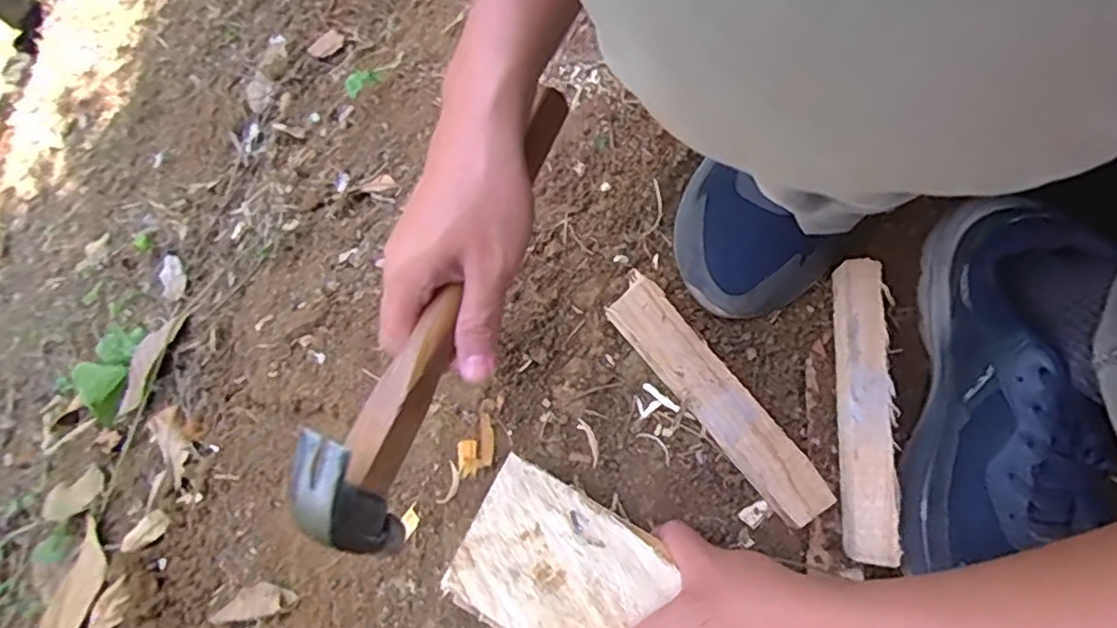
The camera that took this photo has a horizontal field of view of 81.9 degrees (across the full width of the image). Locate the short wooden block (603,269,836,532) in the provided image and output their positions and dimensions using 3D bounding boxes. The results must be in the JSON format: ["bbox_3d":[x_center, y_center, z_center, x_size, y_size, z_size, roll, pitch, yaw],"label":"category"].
[{"bbox_3d":[0.105,0.058,0.443,0.040,0.031,0.190,-37,76,-13],"label":"short wooden block"}]

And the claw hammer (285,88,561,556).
[{"bbox_3d":[-0.055,-0.012,0.349,0.042,0.074,0.274,22,68,6],"label":"claw hammer"}]

